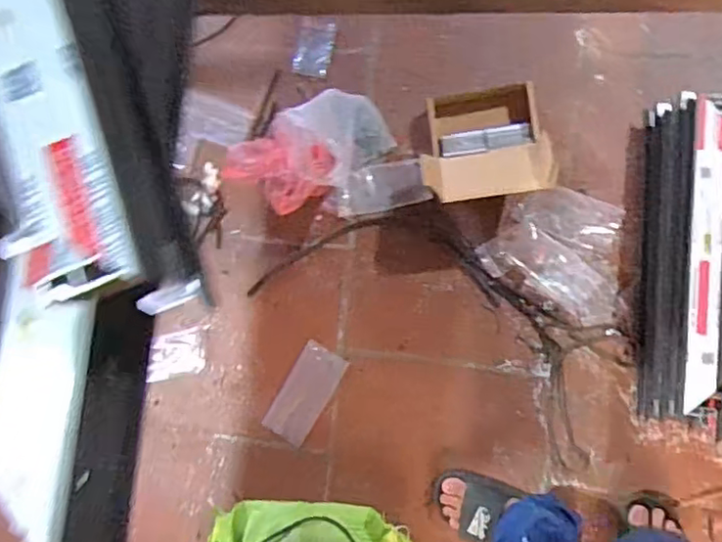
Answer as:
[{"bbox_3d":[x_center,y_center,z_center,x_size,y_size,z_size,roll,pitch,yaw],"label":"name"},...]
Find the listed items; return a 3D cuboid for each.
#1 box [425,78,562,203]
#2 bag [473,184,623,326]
[{"bbox_3d":[0.226,-0.243,1.170,0.238,0.119,0.228,-7,84,10],"label":"box"},{"bbox_3d":[0.379,-0.039,1.187,0.259,0.016,0.219,27,91,11],"label":"bag"}]

